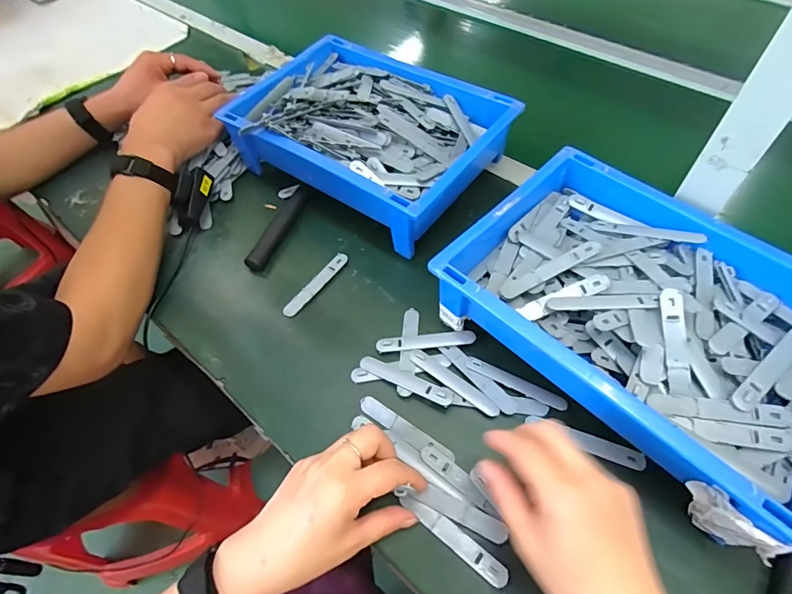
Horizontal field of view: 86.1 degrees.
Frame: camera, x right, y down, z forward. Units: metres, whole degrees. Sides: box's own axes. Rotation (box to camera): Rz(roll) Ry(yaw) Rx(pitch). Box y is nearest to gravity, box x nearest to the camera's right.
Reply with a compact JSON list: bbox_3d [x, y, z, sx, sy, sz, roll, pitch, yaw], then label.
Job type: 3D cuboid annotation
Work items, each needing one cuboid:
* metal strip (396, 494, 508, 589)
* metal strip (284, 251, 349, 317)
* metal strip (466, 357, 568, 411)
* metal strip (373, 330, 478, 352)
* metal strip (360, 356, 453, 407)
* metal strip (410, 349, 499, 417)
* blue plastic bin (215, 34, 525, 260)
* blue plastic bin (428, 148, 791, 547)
[{"bbox_3d":[0.043,0.182,0.322,0.091,0.005,0.016,31,64,23],"label":"metal strip"},{"bbox_3d":[-0.088,-0.014,0.465,0.016,0.006,0.094,32,64,21],"label":"metal strip"},{"bbox_3d":[0.109,0.079,0.387,0.093,0.006,0.013,22,61,16],"label":"metal strip"},{"bbox_3d":[0.029,0.043,0.413,0.094,0.004,0.017,-5,57,0],"label":"metal strip"},{"bbox_3d":[0.009,0.076,0.391,0.092,0.005,0.017,18,51,24],"label":"metal strip"},{"bbox_3d":[0.052,0.078,0.388,0.093,0.004,0.015,35,65,22],"label":"metal strip"},{"bbox_3d":[-0.033,-0.203,0.534,0.305,0.091,0.221,33,65,22],"label":"blue plastic bin"},{"bbox_3d":[0.212,0.018,0.374,0.228,0.088,0.307,-40,63,-21],"label":"blue plastic bin"}]

